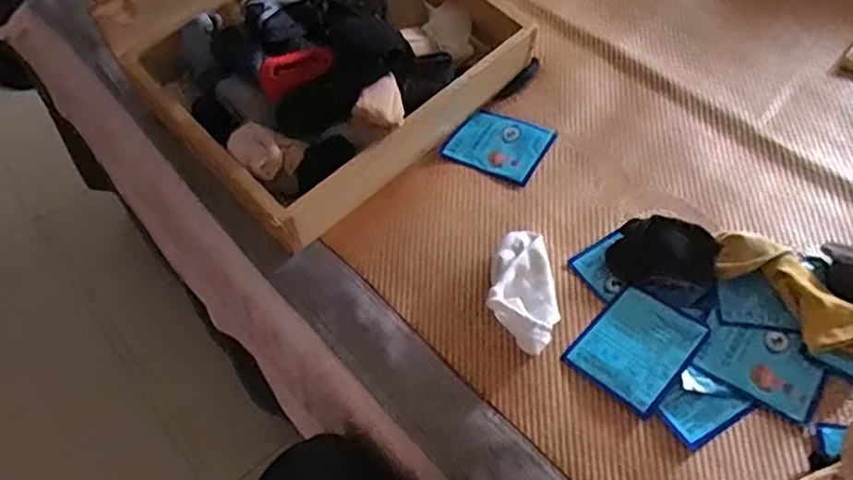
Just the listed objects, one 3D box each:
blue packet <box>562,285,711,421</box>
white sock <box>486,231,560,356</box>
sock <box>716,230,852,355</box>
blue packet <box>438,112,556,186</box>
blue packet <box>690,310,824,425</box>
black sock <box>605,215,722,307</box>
[{"bbox_3d":[0.189,0.095,0.579,0.085,0.008,0.104,37,64,27],"label":"blue packet"},{"bbox_3d":[0.091,0.045,0.609,0.062,0.038,0.123,5,54,8],"label":"white sock"},{"bbox_3d":[0.327,0.050,0.578,0.055,0.033,0.158,-30,57,-17],"label":"sock"},{"bbox_3d":[0.083,-0.109,0.738,0.104,0.010,0.093,23,59,21],"label":"blue packet"},{"bbox_3d":[0.289,0.105,0.562,0.096,0.004,0.075,26,59,18],"label":"blue packet"},{"bbox_3d":[0.225,0.015,0.615,0.093,0.035,0.068,26,60,22],"label":"black sock"}]

